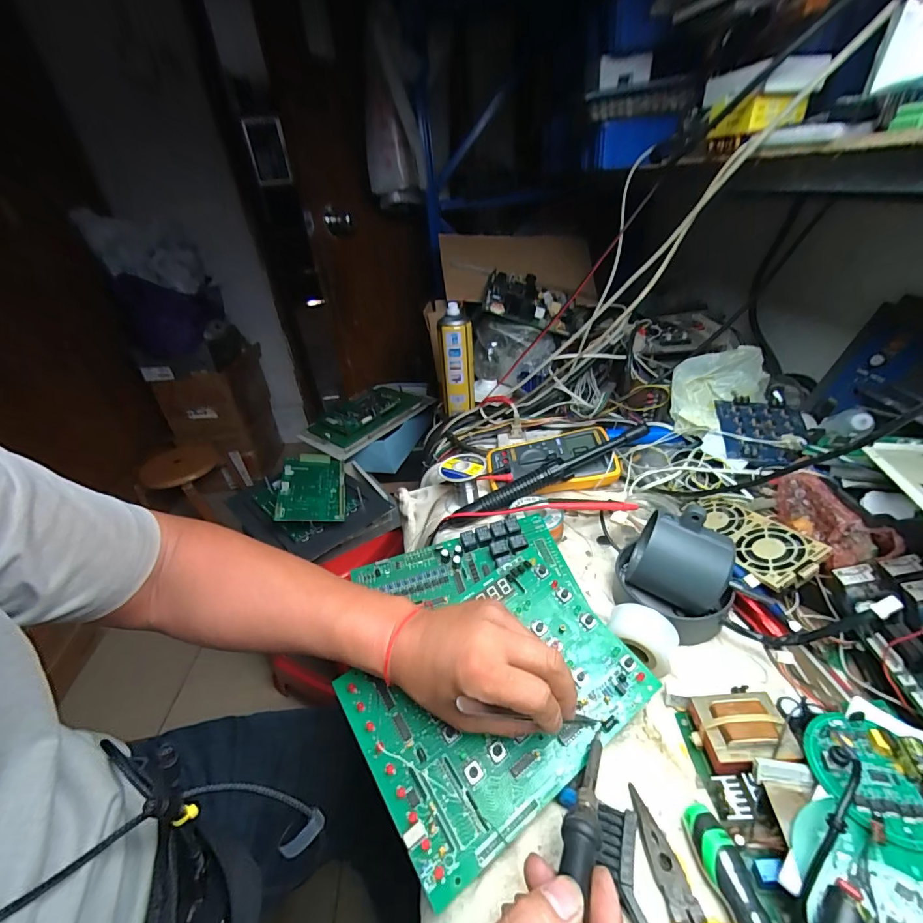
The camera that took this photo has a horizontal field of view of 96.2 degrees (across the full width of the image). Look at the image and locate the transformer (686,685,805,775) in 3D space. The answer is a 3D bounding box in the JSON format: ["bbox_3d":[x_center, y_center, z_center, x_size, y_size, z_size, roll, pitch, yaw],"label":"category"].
[{"bbox_3d":[0.210,0.204,0.312,0.059,0.035,0.052,-3,34,4],"label":"transformer"}]

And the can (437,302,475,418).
[{"bbox_3d":[-0.009,-0.192,0.799,0.063,0.203,0.061,-5,34,2],"label":"can"}]

